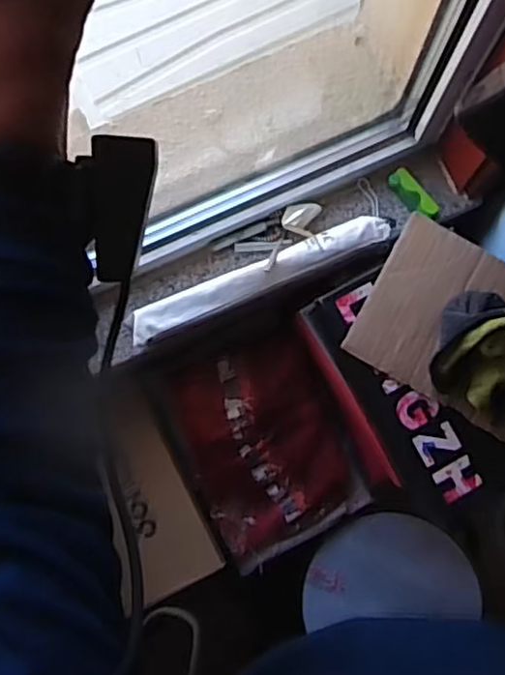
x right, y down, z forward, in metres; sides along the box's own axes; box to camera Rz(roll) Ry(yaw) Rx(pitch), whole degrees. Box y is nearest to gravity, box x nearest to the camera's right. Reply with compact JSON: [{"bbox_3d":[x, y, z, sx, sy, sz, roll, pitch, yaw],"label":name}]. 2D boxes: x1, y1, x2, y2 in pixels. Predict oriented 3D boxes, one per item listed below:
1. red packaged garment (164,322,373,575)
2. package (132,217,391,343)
[{"bbox_3d":[0.025,0.157,0.974,0.233,0.034,0.317,-25,101,-9],"label":"red packaged garment"},{"bbox_3d":[0.008,-0.078,0.834,0.342,0.035,0.040,-24,81,-4],"label":"package"}]

